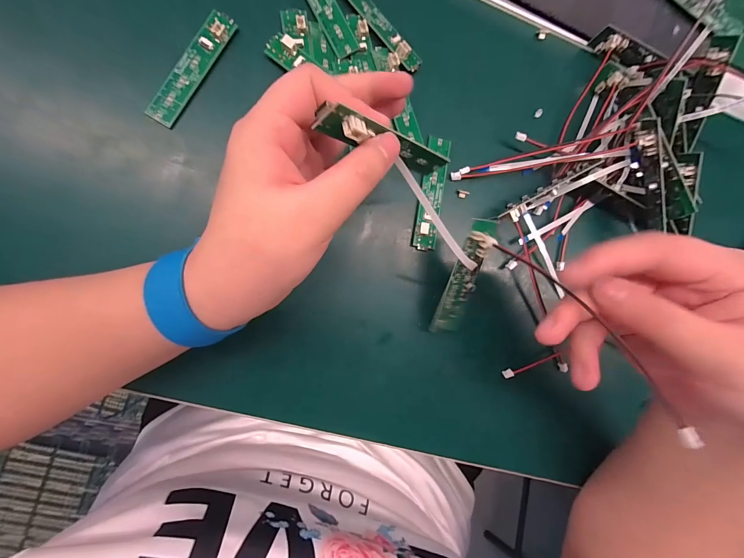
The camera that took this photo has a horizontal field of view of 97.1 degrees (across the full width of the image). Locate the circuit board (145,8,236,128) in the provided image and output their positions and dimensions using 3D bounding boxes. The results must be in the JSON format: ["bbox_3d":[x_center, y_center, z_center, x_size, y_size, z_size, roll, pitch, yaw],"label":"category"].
[{"bbox_3d":[-0.118,-0.138,0.214,0.017,0.008,0.083,32,88,-13],"label":"circuit board"}]

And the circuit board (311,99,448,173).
[{"bbox_3d":[0.010,-0.063,0.155,0.088,0.012,0.011,-2,91,-49],"label":"circuit board"}]

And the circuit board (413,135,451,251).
[{"bbox_3d":[0.045,-0.064,0.243,0.018,0.011,0.084,10,87,-9],"label":"circuit board"}]

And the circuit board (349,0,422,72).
[{"bbox_3d":[0.004,-0.185,0.233,0.016,0.009,0.084,-44,95,-8],"label":"circuit board"}]

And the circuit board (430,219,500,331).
[{"bbox_3d":[0.061,0.001,0.219,0.020,0.012,0.082,13,114,-10],"label":"circuit board"}]

